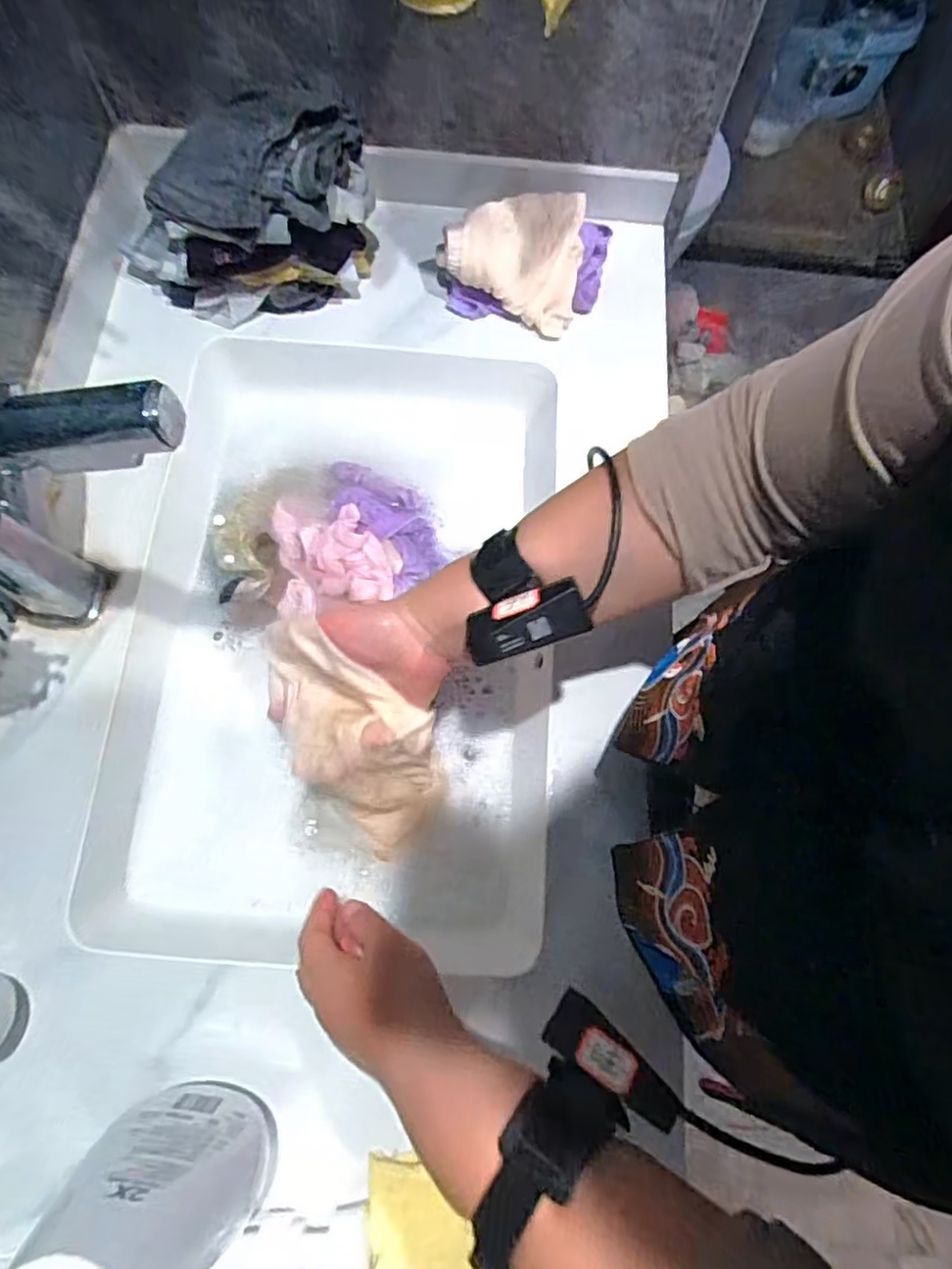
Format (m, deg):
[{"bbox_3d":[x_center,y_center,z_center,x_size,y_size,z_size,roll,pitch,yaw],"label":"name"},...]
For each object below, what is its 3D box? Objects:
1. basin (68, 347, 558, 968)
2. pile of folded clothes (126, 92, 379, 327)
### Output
[{"bbox_3d":[-0.110,0.002,0.605,0.349,0.145,0.531,5,71,0],"label":"basin"},{"bbox_3d":[-0.209,-0.374,0.580,0.226,0.135,0.122,-10,72,-6],"label":"pile of folded clothes"}]

